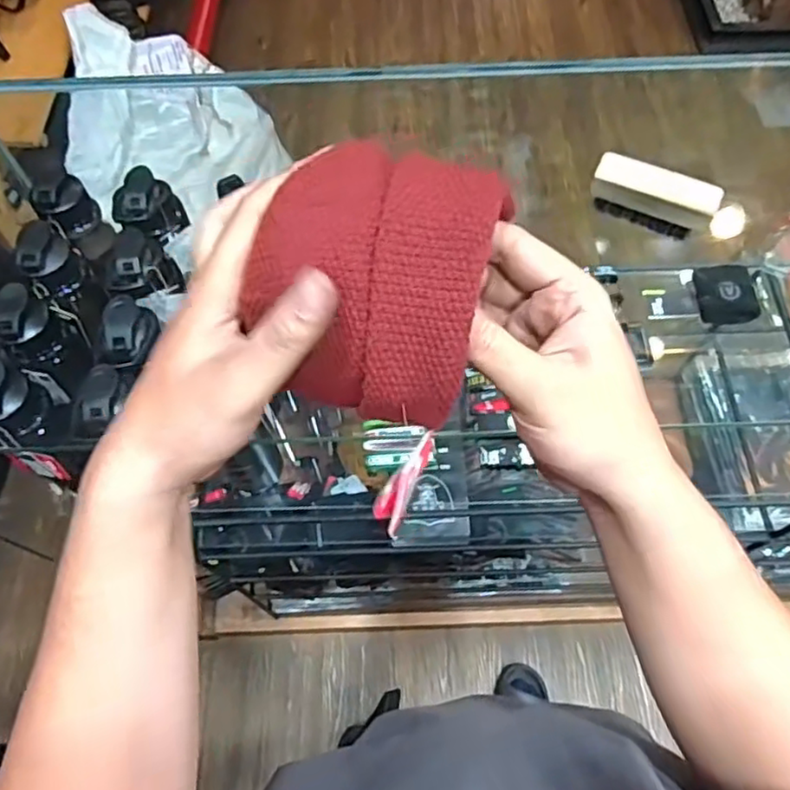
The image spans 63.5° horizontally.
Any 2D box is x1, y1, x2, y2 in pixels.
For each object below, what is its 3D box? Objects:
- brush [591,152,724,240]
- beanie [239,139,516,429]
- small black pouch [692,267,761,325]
[{"bbox_3d":[0.210,-0.161,0.523,0.095,0.041,0.027,23,66,12],"label":"brush"},{"bbox_3d":[-0.008,-0.057,0.303,0.102,0.073,0.106,18,65,9],"label":"beanie"},{"bbox_3d":[0.434,-0.132,0.837,0.069,0.019,0.078,-9,83,20],"label":"small black pouch"}]

